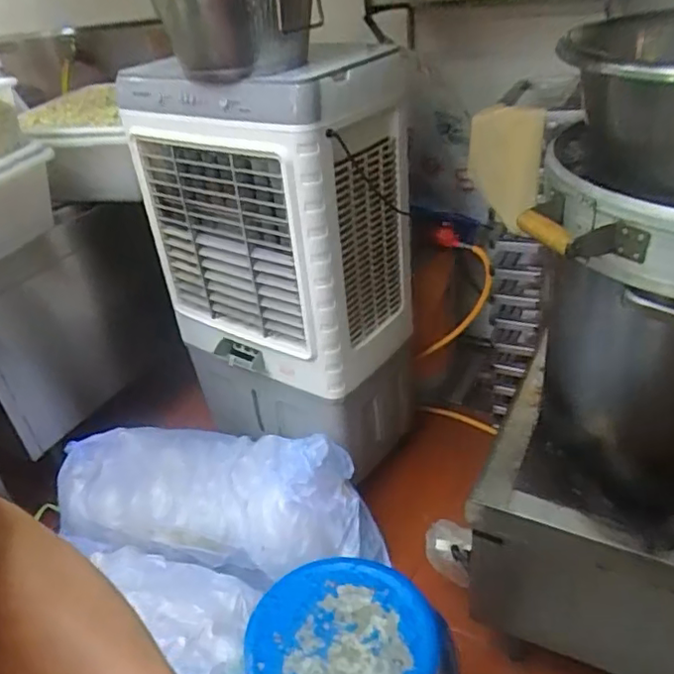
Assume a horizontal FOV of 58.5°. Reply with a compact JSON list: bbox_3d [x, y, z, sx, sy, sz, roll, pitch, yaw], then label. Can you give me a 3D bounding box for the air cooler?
[{"bbox_3d":[-0.129,-0.157,1.484,0.568,0.966,0.354,17,41,32],"label":"air cooler"}]

